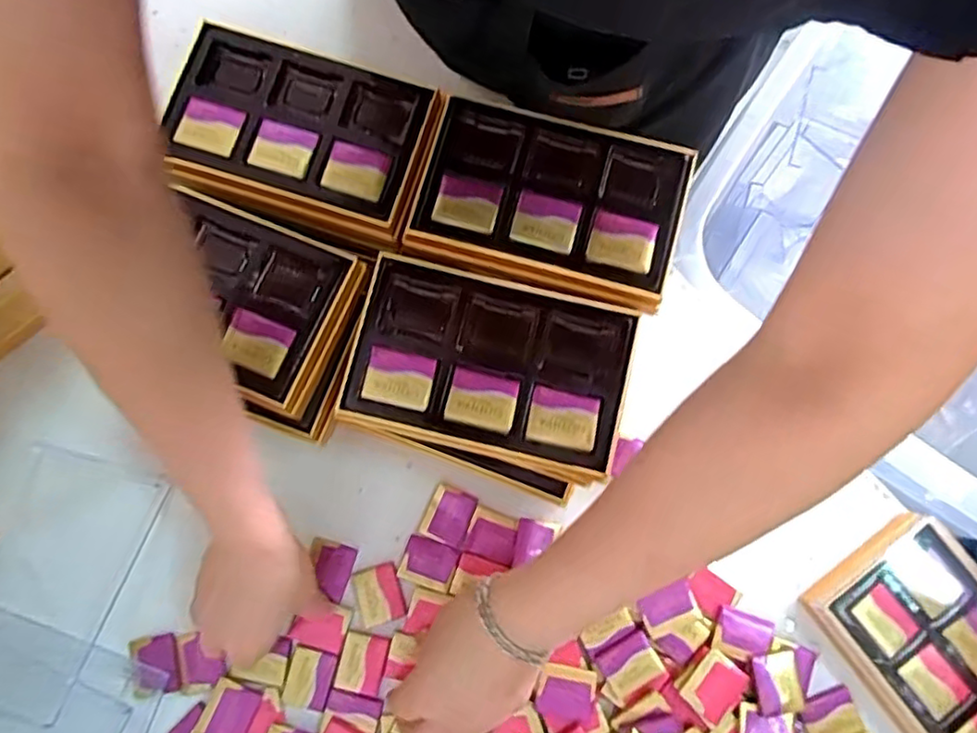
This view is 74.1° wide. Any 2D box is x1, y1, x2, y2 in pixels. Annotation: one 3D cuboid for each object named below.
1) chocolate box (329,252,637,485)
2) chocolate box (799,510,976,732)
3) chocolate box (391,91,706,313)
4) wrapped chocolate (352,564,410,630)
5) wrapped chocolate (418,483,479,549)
[{"bbox_3d":[0.000,-0.001,0.387,0.160,0.016,0.104,13,80,3],"label":"chocolate box"},{"bbox_3d":[0.316,0.201,0.443,0.109,0.032,0.183,-36,81,-6],"label":"chocolate box"},{"bbox_3d":[0.036,-0.104,0.408,0.163,0.022,0.105,14,80,3],"label":"chocolate box"},{"bbox_3d":[-0.079,0.164,0.467,0.033,0.004,0.037,-18,80,-3],"label":"wrapped chocolate"},{"bbox_3d":[-0.029,0.110,0.477,0.033,0.004,0.038,24,80,5],"label":"wrapped chocolate"}]

